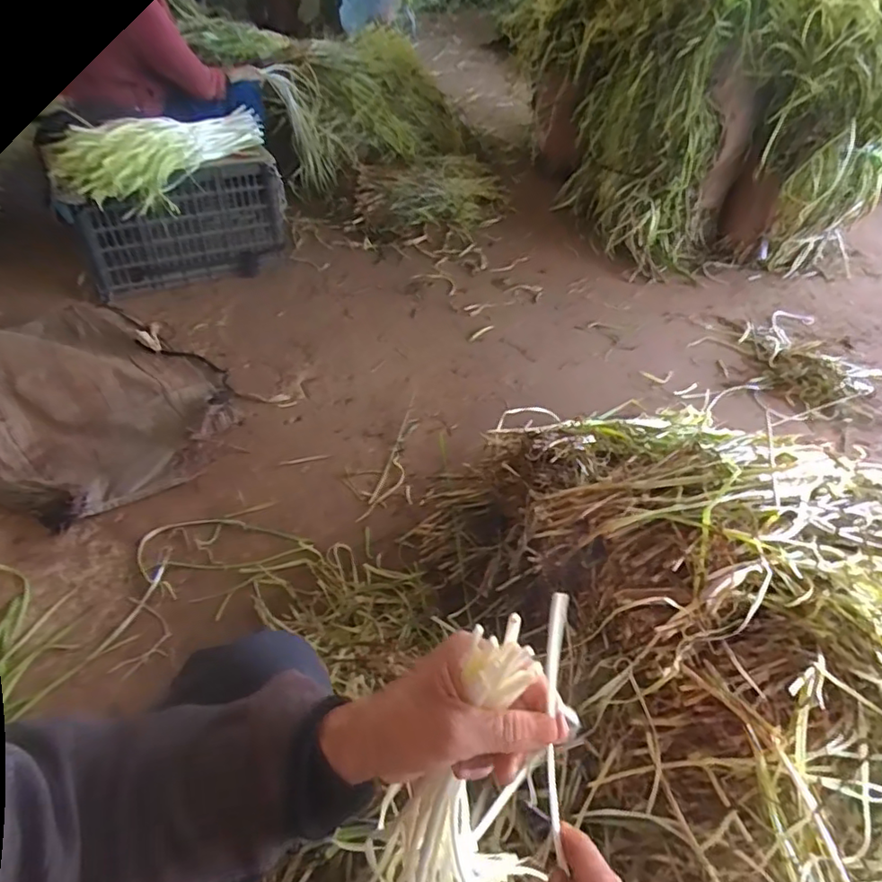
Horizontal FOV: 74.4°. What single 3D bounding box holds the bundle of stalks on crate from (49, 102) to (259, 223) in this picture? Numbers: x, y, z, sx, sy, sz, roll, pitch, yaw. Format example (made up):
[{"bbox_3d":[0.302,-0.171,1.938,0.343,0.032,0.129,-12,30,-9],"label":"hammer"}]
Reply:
[{"bbox_3d":[-0.627,-0.635,1.313,0.443,0.178,0.159,-30,56,-31],"label":"bundle of stalks on crate"}]

